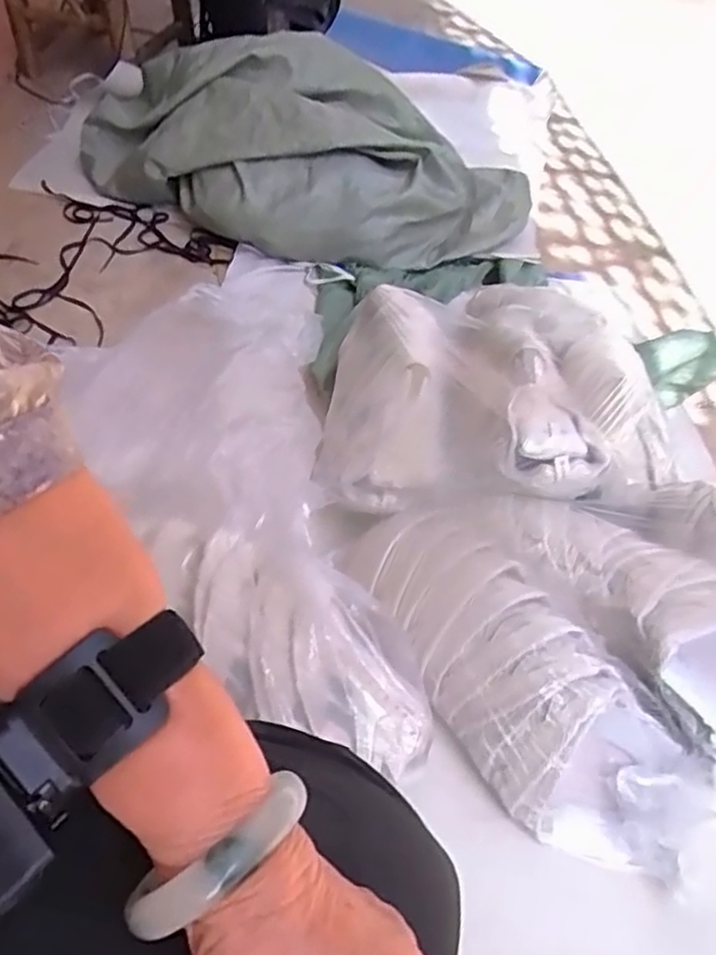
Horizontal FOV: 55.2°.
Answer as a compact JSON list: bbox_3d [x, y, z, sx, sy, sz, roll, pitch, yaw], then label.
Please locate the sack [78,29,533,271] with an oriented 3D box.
[{"bbox_3d":[-0.094,-0.579,1.224,0.793,0.233,0.389,15,51,6],"label":"sack"}]

